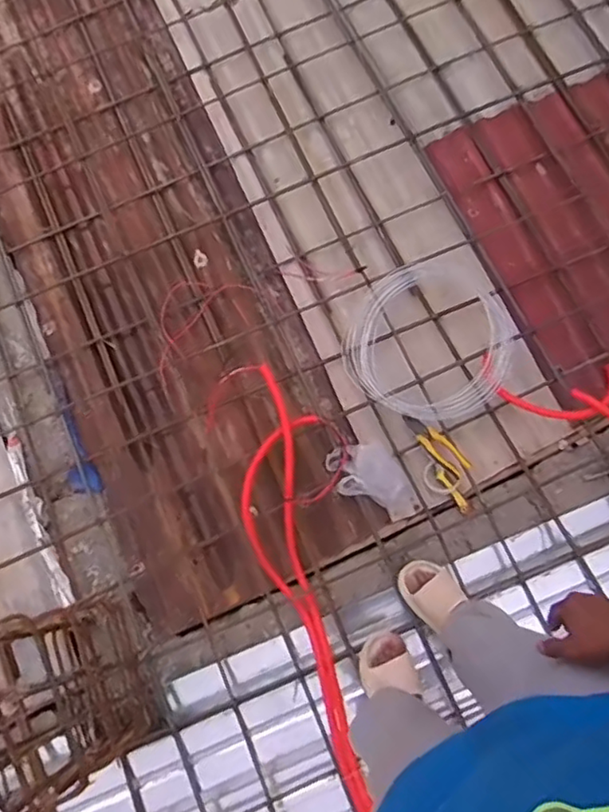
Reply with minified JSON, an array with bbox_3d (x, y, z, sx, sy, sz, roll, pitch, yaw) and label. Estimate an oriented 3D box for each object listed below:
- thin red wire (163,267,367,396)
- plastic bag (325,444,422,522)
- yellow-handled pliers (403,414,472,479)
[{"bbox_3d":[-0.165,-0.287,1.665,0.621,0.045,0.235,-34,78,-8],"label":"thin red wire"},{"bbox_3d":[0.177,0.172,1.495,0.256,0.089,0.142,27,78,8],"label":"plastic bag"},{"bbox_3d":[0.325,0.092,1.522,0.059,0.031,0.195,-41,78,-9],"label":"yellow-handled pliers"}]

